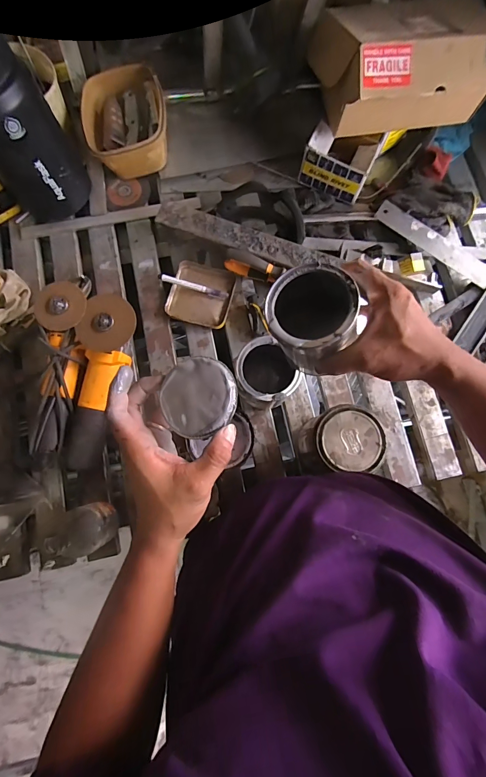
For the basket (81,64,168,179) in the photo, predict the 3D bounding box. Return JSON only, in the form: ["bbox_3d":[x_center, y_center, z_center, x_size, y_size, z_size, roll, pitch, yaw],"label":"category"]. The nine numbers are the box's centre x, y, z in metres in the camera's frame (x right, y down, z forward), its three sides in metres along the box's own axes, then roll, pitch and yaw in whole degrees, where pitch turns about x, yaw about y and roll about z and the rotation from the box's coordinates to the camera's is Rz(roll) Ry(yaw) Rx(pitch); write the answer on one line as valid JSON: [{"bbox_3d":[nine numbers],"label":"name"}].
[{"bbox_3d":[-0.230,-0.525,0.699,0.158,0.083,0.187,-11,79,-4],"label":"basket"}]

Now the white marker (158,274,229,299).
[{"bbox_3d":[-0.094,-0.195,0.661,0.134,0.017,0.015,15,78,2],"label":"white marker"}]

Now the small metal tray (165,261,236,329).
[{"bbox_3d":[-0.080,-0.182,0.672,0.117,0.012,0.117,15,78,2],"label":"small metal tray"}]

